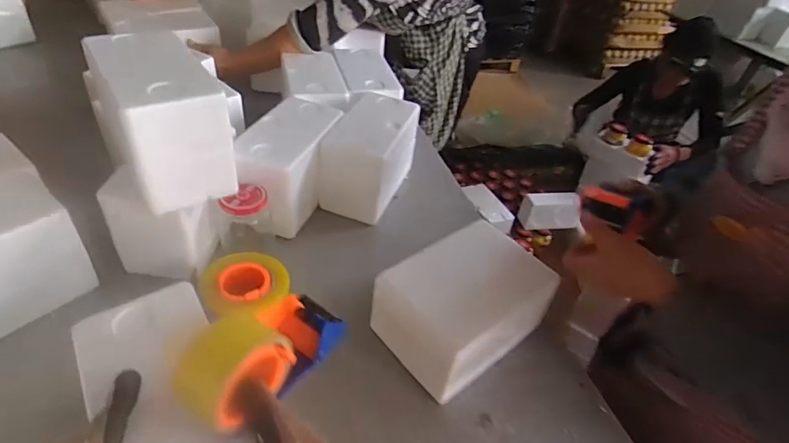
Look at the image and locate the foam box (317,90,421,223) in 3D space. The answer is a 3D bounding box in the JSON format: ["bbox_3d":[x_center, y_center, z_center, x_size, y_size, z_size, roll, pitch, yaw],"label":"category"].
[{"bbox_3d":[-0.045,-0.129,0.881,0.126,0.152,0.213,18,42,12],"label":"foam box"}]

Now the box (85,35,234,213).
[{"bbox_3d":[-0.314,-0.140,0.619,0.113,0.173,0.213,-22,49,-29],"label":"box"}]

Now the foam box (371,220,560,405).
[{"bbox_3d":[0.103,0.111,0.639,0.212,0.121,0.163,-27,51,-33],"label":"foam box"}]

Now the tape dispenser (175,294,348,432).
[{"bbox_3d":[-0.115,0.113,0.412,0.065,0.067,0.150,32,25,26],"label":"tape dispenser"}]

